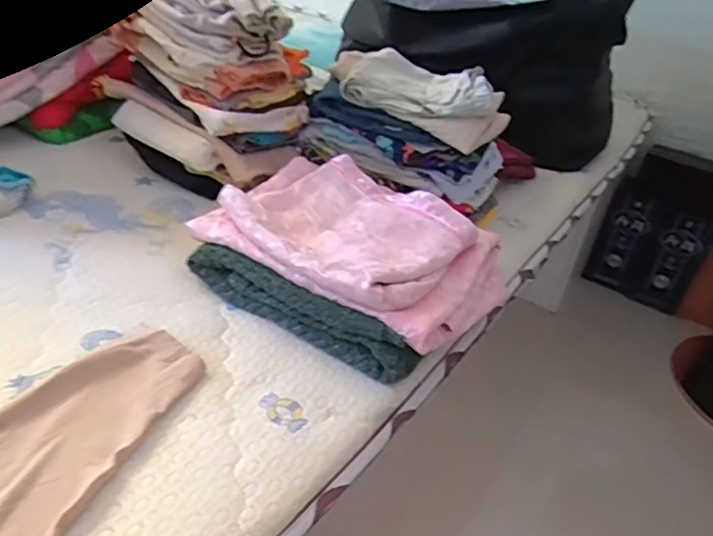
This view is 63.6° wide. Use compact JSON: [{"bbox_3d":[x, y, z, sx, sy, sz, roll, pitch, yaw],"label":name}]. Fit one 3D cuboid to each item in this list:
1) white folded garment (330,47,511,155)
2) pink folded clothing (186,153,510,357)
[{"bbox_3d":[0.094,-0.259,0.860,0.262,0.072,0.169,19,35,16],"label":"white folded garment"},{"bbox_3d":[0.000,-0.037,0.689,0.331,0.066,0.227,25,37,25],"label":"pink folded clothing"}]

